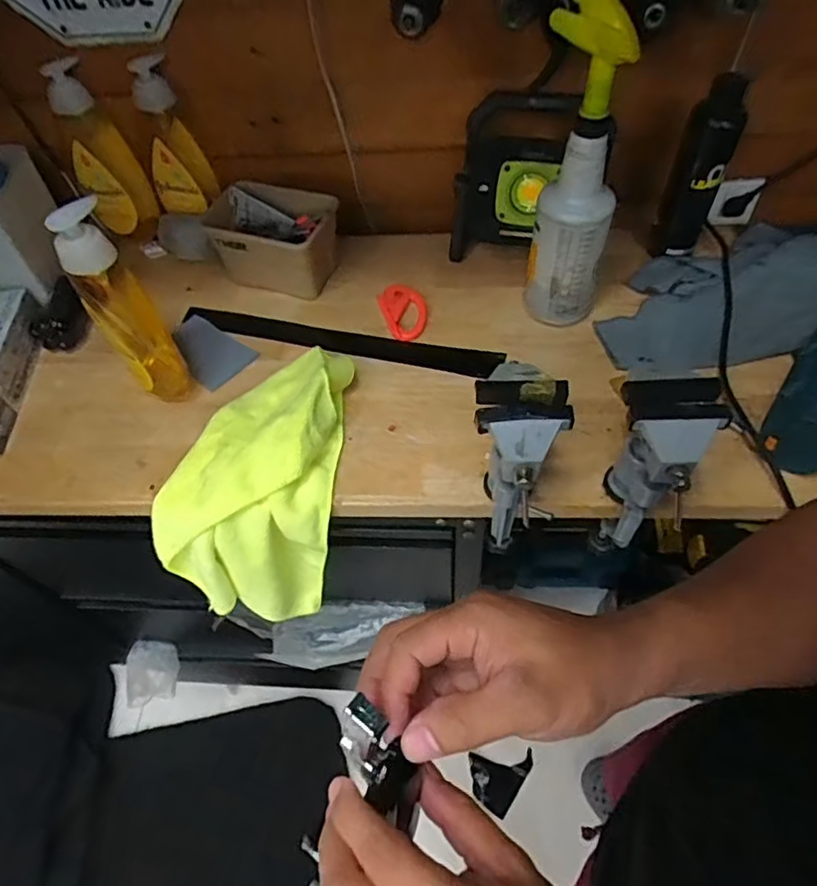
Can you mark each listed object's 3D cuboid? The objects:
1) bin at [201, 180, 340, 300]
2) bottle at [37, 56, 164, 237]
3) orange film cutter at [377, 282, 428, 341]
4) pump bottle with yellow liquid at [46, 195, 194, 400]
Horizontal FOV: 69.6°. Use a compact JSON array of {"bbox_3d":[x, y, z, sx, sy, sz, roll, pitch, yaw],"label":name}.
[{"bbox_3d":[-0.187,-0.273,0.801,0.178,0.094,0.097,16,58,15],"label":"bin"},{"bbox_3d":[-0.421,-0.394,0.803,0.086,0.199,0.065,-26,57,-13],"label":"bottle"},{"bbox_3d":[-0.004,-0.176,0.774,0.058,0.018,0.092,-18,56,-8],"label":"orange film cutter"},{"bbox_3d":[-0.303,-0.137,0.630,0.062,0.229,0.067,-35,60,-19],"label":"pump bottle with yellow liquid"}]

